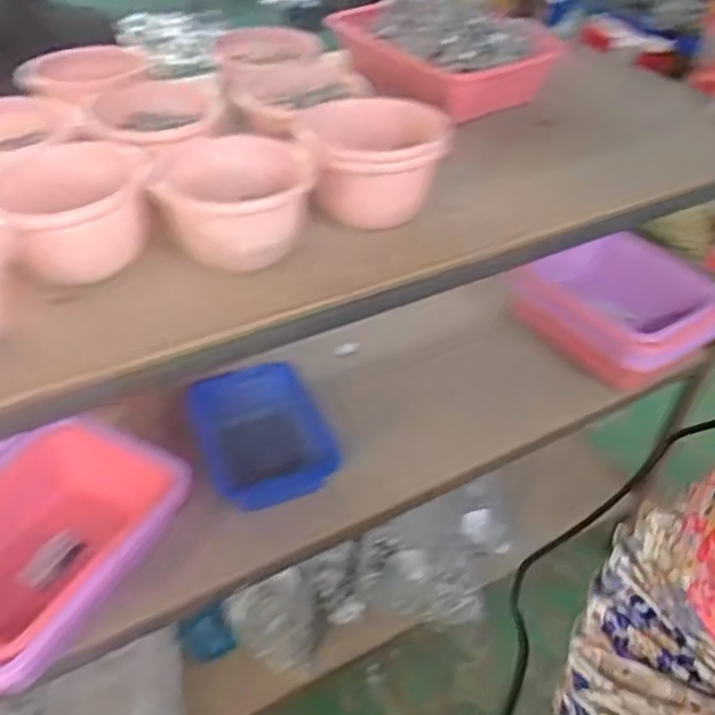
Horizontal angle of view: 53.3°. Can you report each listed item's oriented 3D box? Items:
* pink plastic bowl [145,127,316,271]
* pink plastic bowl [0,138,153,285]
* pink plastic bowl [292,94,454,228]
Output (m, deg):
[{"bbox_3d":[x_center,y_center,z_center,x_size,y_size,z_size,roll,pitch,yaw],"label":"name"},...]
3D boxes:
[{"bbox_3d":[-0.119,-0.152,0.694,0.149,0.075,0.123,-1,41,-3],"label":"pink plastic bowl"},{"bbox_3d":[-0.265,-0.142,0.674,0.131,0.079,0.126,1,41,-1],"label":"pink plastic bowl"},{"bbox_3d":[0.013,-0.208,0.769,0.159,0.090,0.137,2,41,-1],"label":"pink plastic bowl"}]

